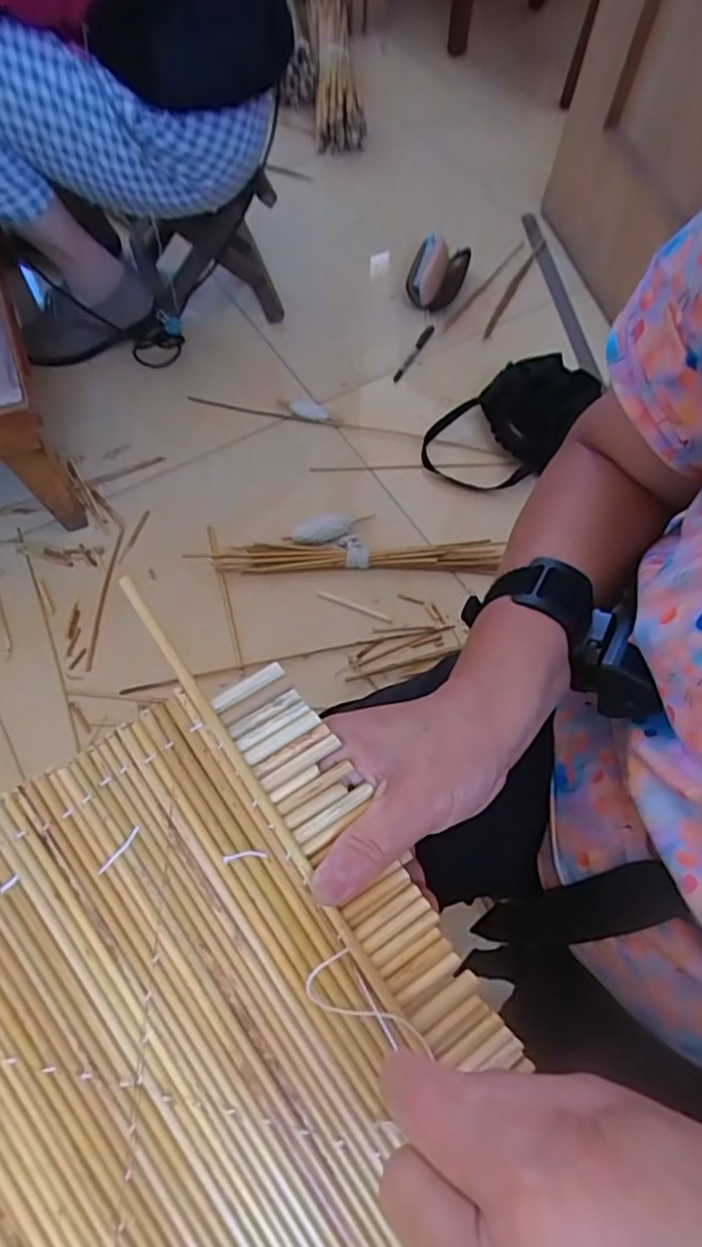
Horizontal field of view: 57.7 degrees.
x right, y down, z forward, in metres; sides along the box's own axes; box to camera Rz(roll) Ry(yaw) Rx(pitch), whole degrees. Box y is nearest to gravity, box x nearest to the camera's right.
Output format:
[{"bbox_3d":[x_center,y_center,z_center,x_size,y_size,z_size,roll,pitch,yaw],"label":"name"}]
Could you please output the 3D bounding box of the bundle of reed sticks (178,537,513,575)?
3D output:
[{"bbox_3d":[0.002,-0.092,0.867,0.405,0.031,0.053,-1,71,-3],"label":"bundle of reed sticks"}]

